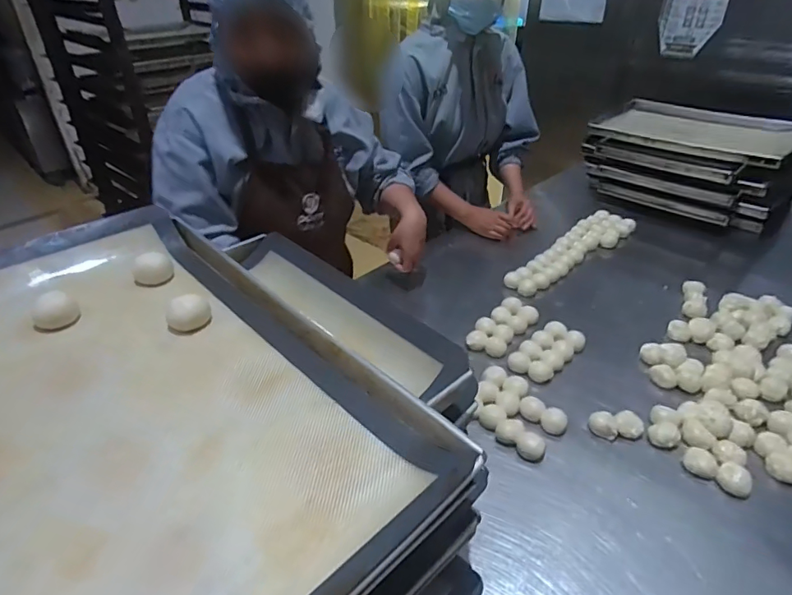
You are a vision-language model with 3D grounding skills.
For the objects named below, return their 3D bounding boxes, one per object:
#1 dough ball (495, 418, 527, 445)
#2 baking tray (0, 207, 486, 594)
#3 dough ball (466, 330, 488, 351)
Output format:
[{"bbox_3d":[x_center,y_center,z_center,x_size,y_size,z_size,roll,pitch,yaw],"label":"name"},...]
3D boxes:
[{"bbox_3d":[0.183,0.217,0.786,0.041,0.030,0.037,16,38,22],"label":"dough ball"},{"bbox_3d":[-0.260,0.089,0.399,0.389,0.049,0.544,-26,44,-37],"label":"baking tray"},{"bbox_3d":[0.162,0.084,0.975,0.037,0.028,0.034,0,35,0],"label":"dough ball"}]

